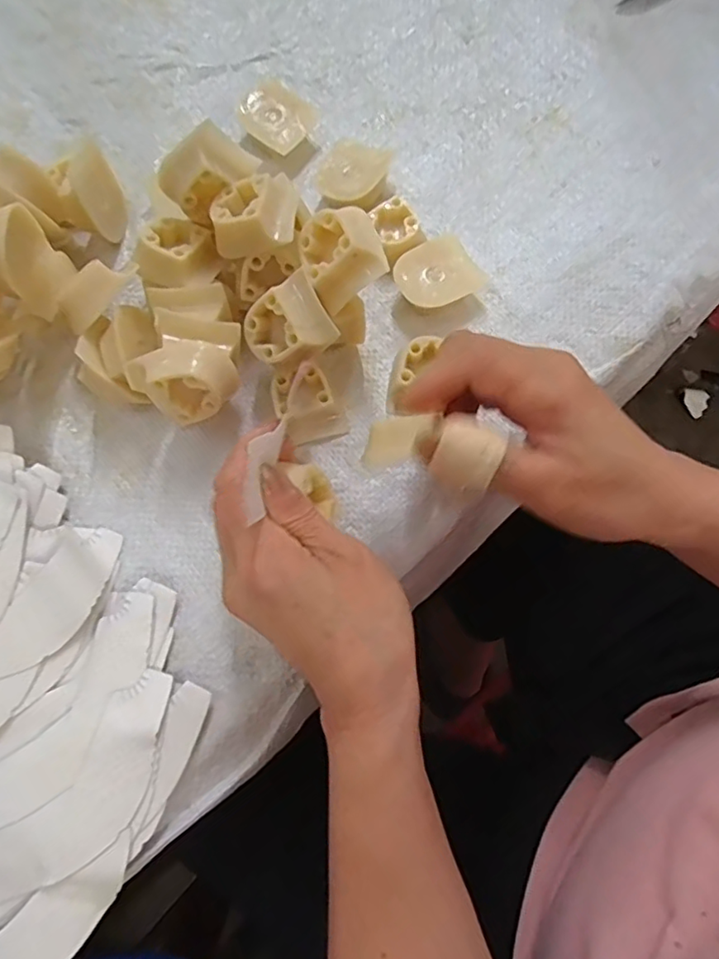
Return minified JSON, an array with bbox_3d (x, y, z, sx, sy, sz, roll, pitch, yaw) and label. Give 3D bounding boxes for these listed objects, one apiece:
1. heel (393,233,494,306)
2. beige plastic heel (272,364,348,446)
[{"bbox_3d":[0.044,-0.116,0.321,0.050,0.018,0.031,-29,75,-6],"label":"heel"},{"bbox_3d":[-0.028,-0.039,0.302,0.030,0.021,0.038,-27,75,-5],"label":"beige plastic heel"}]

